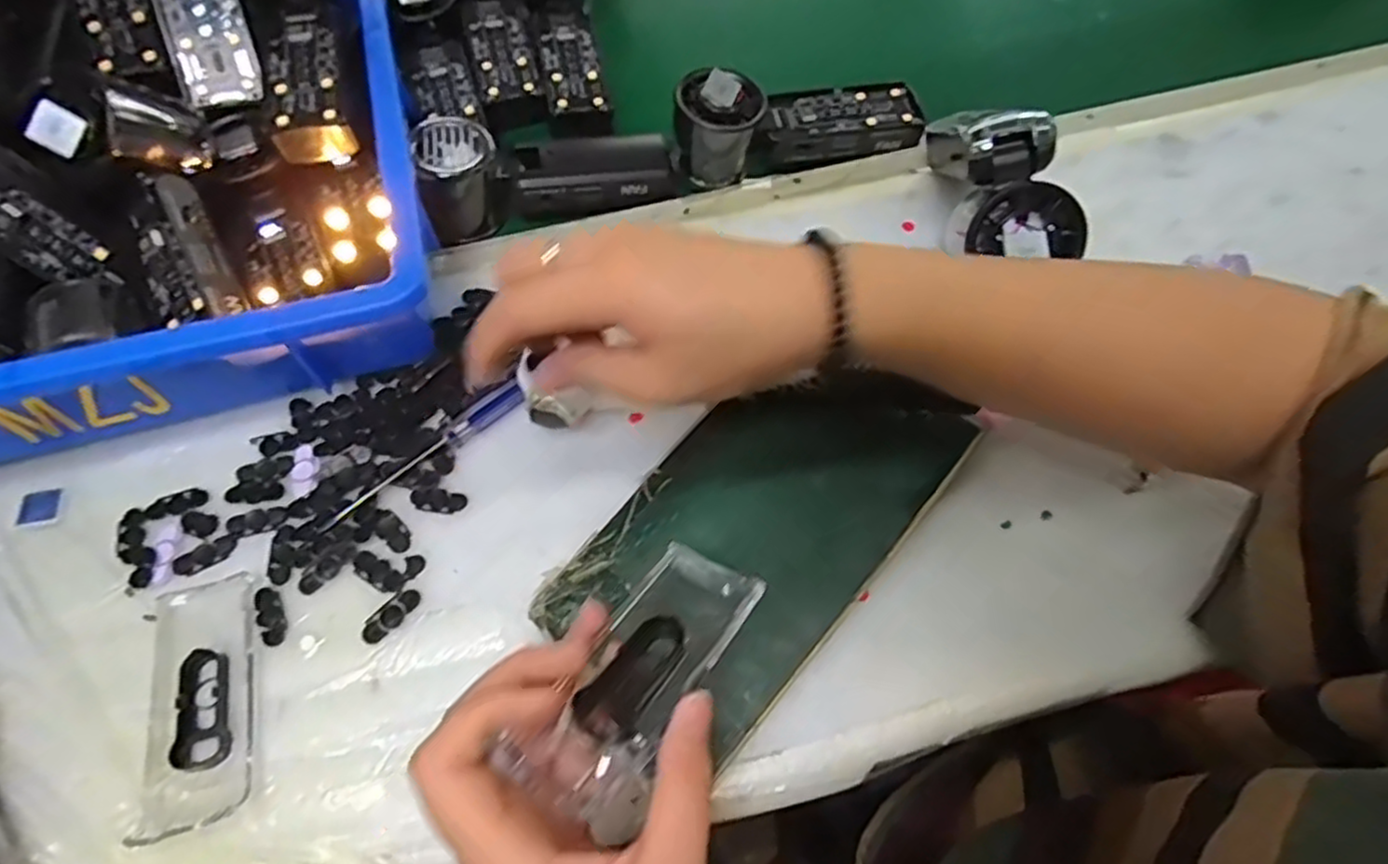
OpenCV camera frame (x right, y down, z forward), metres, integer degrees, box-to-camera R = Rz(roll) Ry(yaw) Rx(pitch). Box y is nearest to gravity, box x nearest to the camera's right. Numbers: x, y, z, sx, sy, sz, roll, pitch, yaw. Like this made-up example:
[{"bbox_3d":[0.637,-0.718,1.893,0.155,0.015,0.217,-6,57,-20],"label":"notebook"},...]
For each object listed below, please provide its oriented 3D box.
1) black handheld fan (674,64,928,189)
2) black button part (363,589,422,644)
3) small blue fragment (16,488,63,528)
[{"bbox_3d":[0.068,-0.207,0.453,0.160,0.046,0.051,-13,60,-3],"label":"black handheld fan"},{"bbox_3d":[-0.142,0.085,0.329,0.012,0.004,0.029,38,69,22],"label":"black button part"},{"bbox_3d":[-0.336,0.038,0.361,0.020,0.004,0.020,-11,61,-4],"label":"small blue fragment"}]

